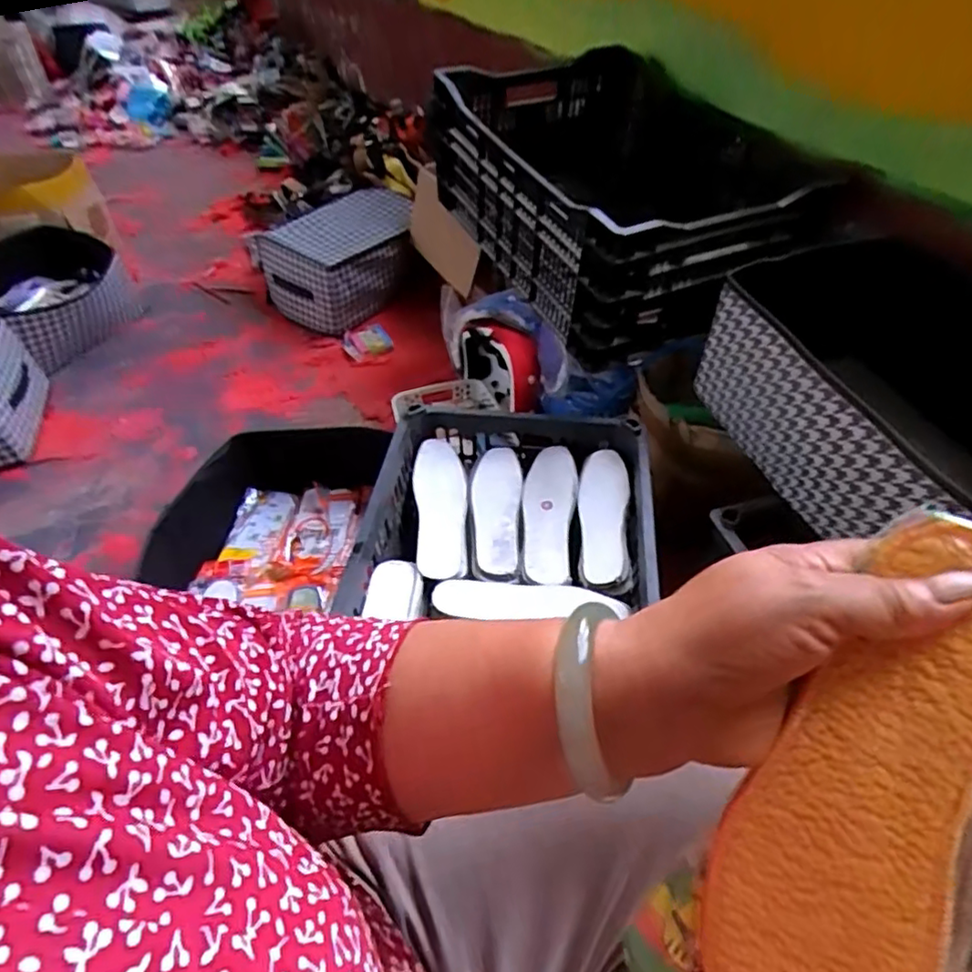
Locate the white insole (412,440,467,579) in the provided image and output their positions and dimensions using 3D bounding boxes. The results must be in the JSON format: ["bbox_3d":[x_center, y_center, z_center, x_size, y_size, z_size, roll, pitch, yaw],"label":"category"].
[{"bbox_3d":[-0.062,0.025,0.859,0.068,0.024,0.203,-2,64,-7],"label":"white insole"}]

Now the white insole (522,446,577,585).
[{"bbox_3d":[0.084,0.035,0.847,0.067,0.019,0.204,6,57,2],"label":"white insole"}]

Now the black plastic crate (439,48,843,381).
[{"bbox_3d":[0.198,-0.485,1.069,0.407,0.278,0.599,-13,45,-18],"label":"black plastic crate"}]

